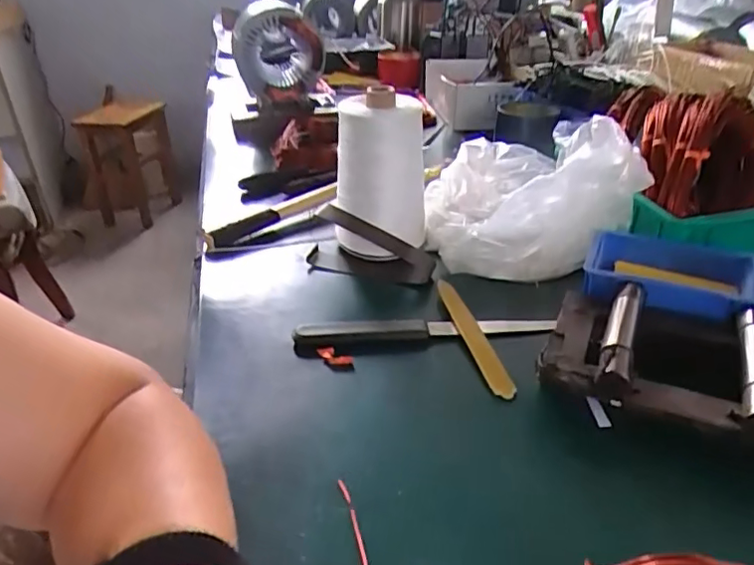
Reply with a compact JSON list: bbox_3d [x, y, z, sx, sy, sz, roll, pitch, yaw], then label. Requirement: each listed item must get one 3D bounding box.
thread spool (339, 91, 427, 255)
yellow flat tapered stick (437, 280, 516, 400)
[{"bbox_3d":[0.002,-0.111,0.643,0.099,0.168,0.084,-2,31,-1],"label":"thread spool"},{"bbox_3d":[0.086,0.045,0.537,0.023,0.011,0.167,-8,31,-11],"label":"yellow flat tapered stick"}]

